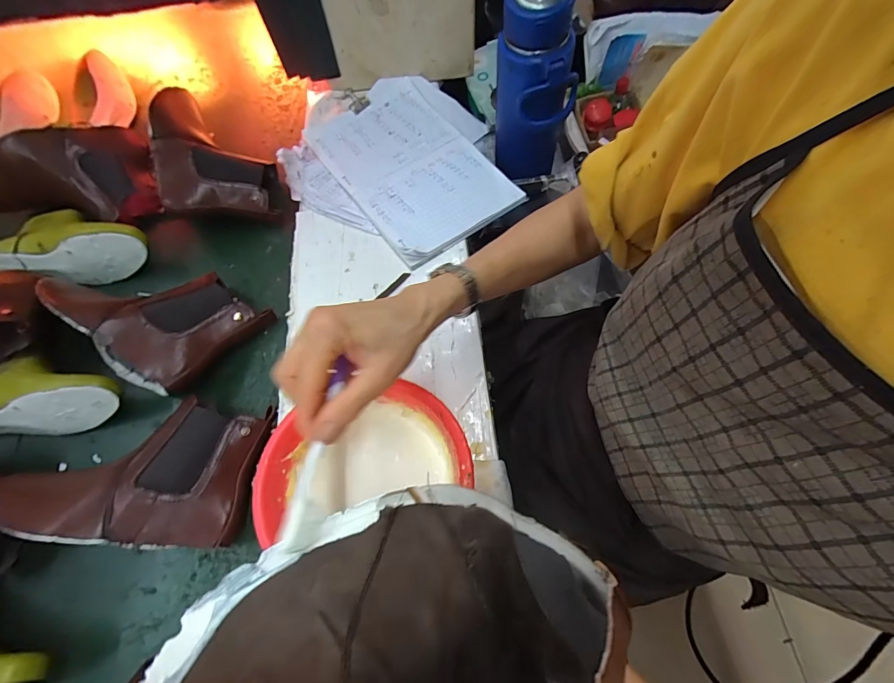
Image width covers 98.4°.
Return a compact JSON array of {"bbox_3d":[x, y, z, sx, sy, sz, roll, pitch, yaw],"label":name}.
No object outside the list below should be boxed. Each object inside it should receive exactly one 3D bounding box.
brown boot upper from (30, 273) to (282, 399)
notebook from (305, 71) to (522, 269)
[{"bbox_3d":[-0.369,-0.034,0.487,0.209,0.097,0.170,30,72,15],"label":"brown boot upper"},{"bbox_3d":[-0.065,-0.282,0.585,0.206,0.019,0.340,-35,69,-11],"label":"notebook"}]

